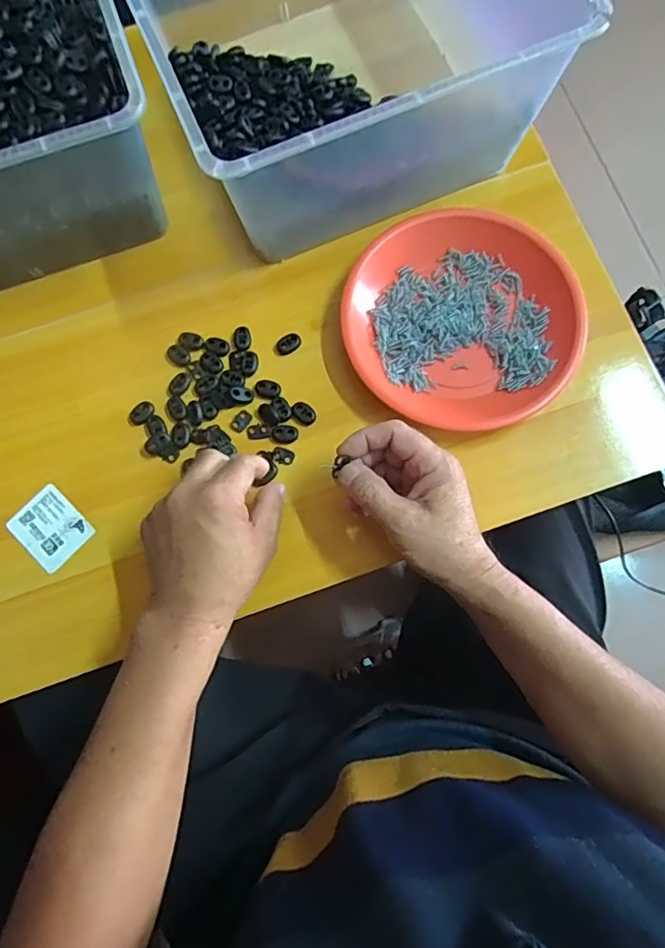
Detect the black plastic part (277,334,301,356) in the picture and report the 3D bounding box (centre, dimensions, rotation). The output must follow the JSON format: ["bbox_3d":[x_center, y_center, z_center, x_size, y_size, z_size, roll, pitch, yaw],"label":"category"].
[{"bbox_3d":[-0.038,-0.111,0.471,0.022,0.004,0.016,-27,78,-5],"label":"black plastic part"}]

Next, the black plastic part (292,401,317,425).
[{"bbox_3d":[-0.024,-0.050,0.456,0.015,0.004,0.021,-41,80,-8],"label":"black plastic part"}]

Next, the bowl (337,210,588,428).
[{"bbox_3d":[0.105,-0.131,0.460,0.188,0.030,0.176,0,77,1],"label":"bowl"}]

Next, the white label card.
[{"bbox_3d":[-0.228,0.043,0.447,0.049,0.005,0.057,-44,80,-8],"label":"white label card"}]

